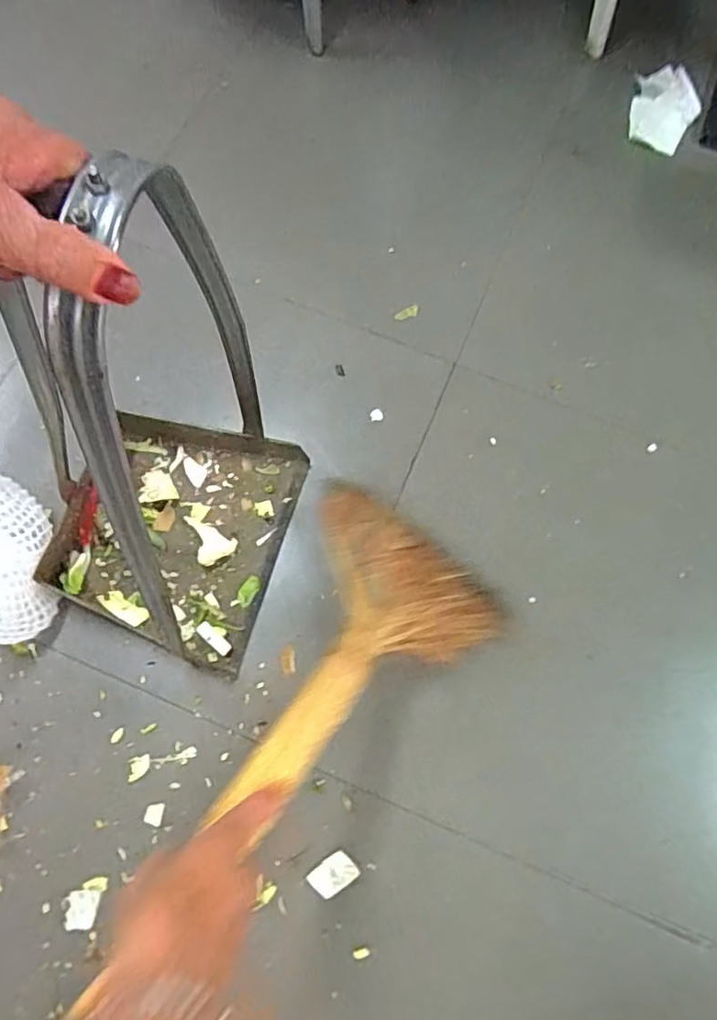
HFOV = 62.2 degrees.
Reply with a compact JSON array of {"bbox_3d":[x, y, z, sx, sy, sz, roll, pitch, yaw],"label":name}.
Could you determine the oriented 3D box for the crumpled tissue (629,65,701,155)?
[{"bbox_3d":[0.569,-0.744,1.104,0.126,0.045,0.148,16,71,3],"label":"crumpled tissue"}]

